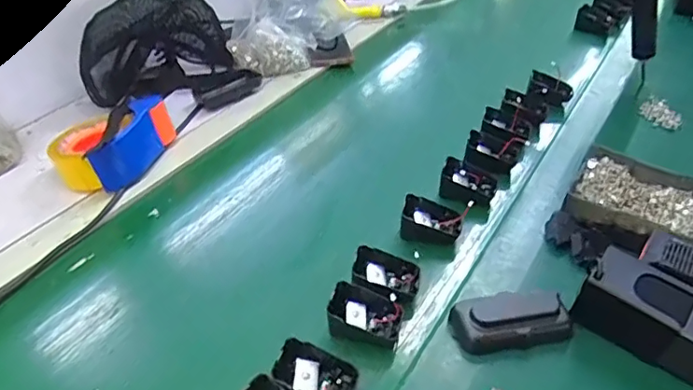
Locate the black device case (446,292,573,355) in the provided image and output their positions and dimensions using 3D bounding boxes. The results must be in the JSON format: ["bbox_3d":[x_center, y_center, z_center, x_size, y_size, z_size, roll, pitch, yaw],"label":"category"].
[{"bbox_3d":[0.151,0.117,0.499,0.107,0.030,0.053,-12,43,-3],"label":"black device case"}]

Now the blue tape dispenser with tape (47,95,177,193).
[{"bbox_3d":[-0.313,-0.068,0.715,0.131,0.075,0.131,10,46,19],"label":"blue tape dispenser with tape"}]

